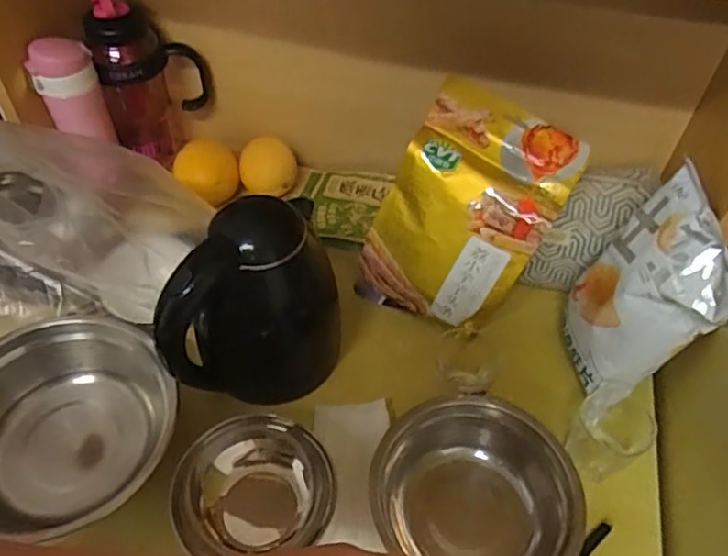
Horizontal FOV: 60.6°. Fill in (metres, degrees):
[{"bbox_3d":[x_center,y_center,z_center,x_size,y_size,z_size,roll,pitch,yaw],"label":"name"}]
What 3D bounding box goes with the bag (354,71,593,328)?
[{"bbox_3d":[0.108,-0.067,0.704,0.182,0.275,0.078,34,30,6],"label":"bag"}]

